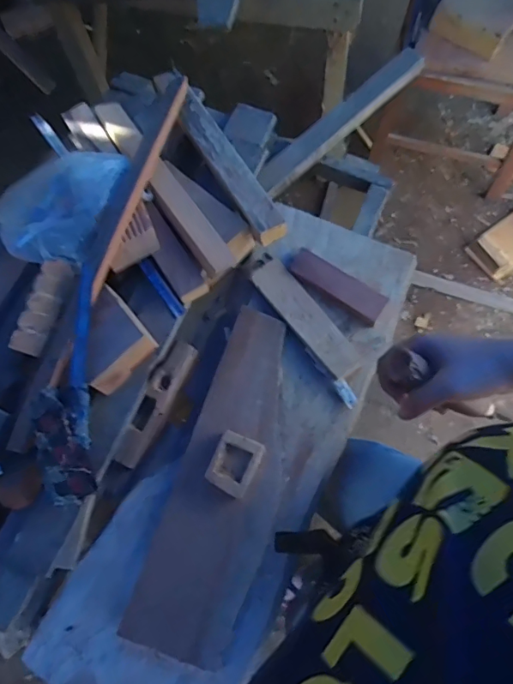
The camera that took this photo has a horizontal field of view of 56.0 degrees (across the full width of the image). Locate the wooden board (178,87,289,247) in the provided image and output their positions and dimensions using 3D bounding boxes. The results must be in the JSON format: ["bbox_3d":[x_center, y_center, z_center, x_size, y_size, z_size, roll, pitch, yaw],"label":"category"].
[{"bbox_3d":[-0.054,-0.314,0.840,0.056,0.027,0.340,-28,72,-9],"label":"wooden board"}]

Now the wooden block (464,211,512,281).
[{"bbox_3d":[0.845,-0.342,1.555,0.305,0.057,0.154,-36,73,-11],"label":"wooden block"}]

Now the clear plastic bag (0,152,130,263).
[{"bbox_3d":[-0.340,-0.239,0.805,0.190,0.063,0.215,20,72,8],"label":"clear plastic bag"}]

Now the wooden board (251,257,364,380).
[{"bbox_3d":[0.084,-0.044,0.811,0.060,0.019,0.238,-35,73,-11],"label":"wooden board"}]

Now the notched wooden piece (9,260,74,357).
[{"bbox_3d":[-0.324,-0.057,0.731,0.043,0.027,0.148,15,71,6],"label":"notched wooden piece"}]

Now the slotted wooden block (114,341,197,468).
[{"bbox_3d":[-0.163,0.099,0.790,0.050,0.028,0.215,32,75,-13],"label":"slotted wooden block"}]

